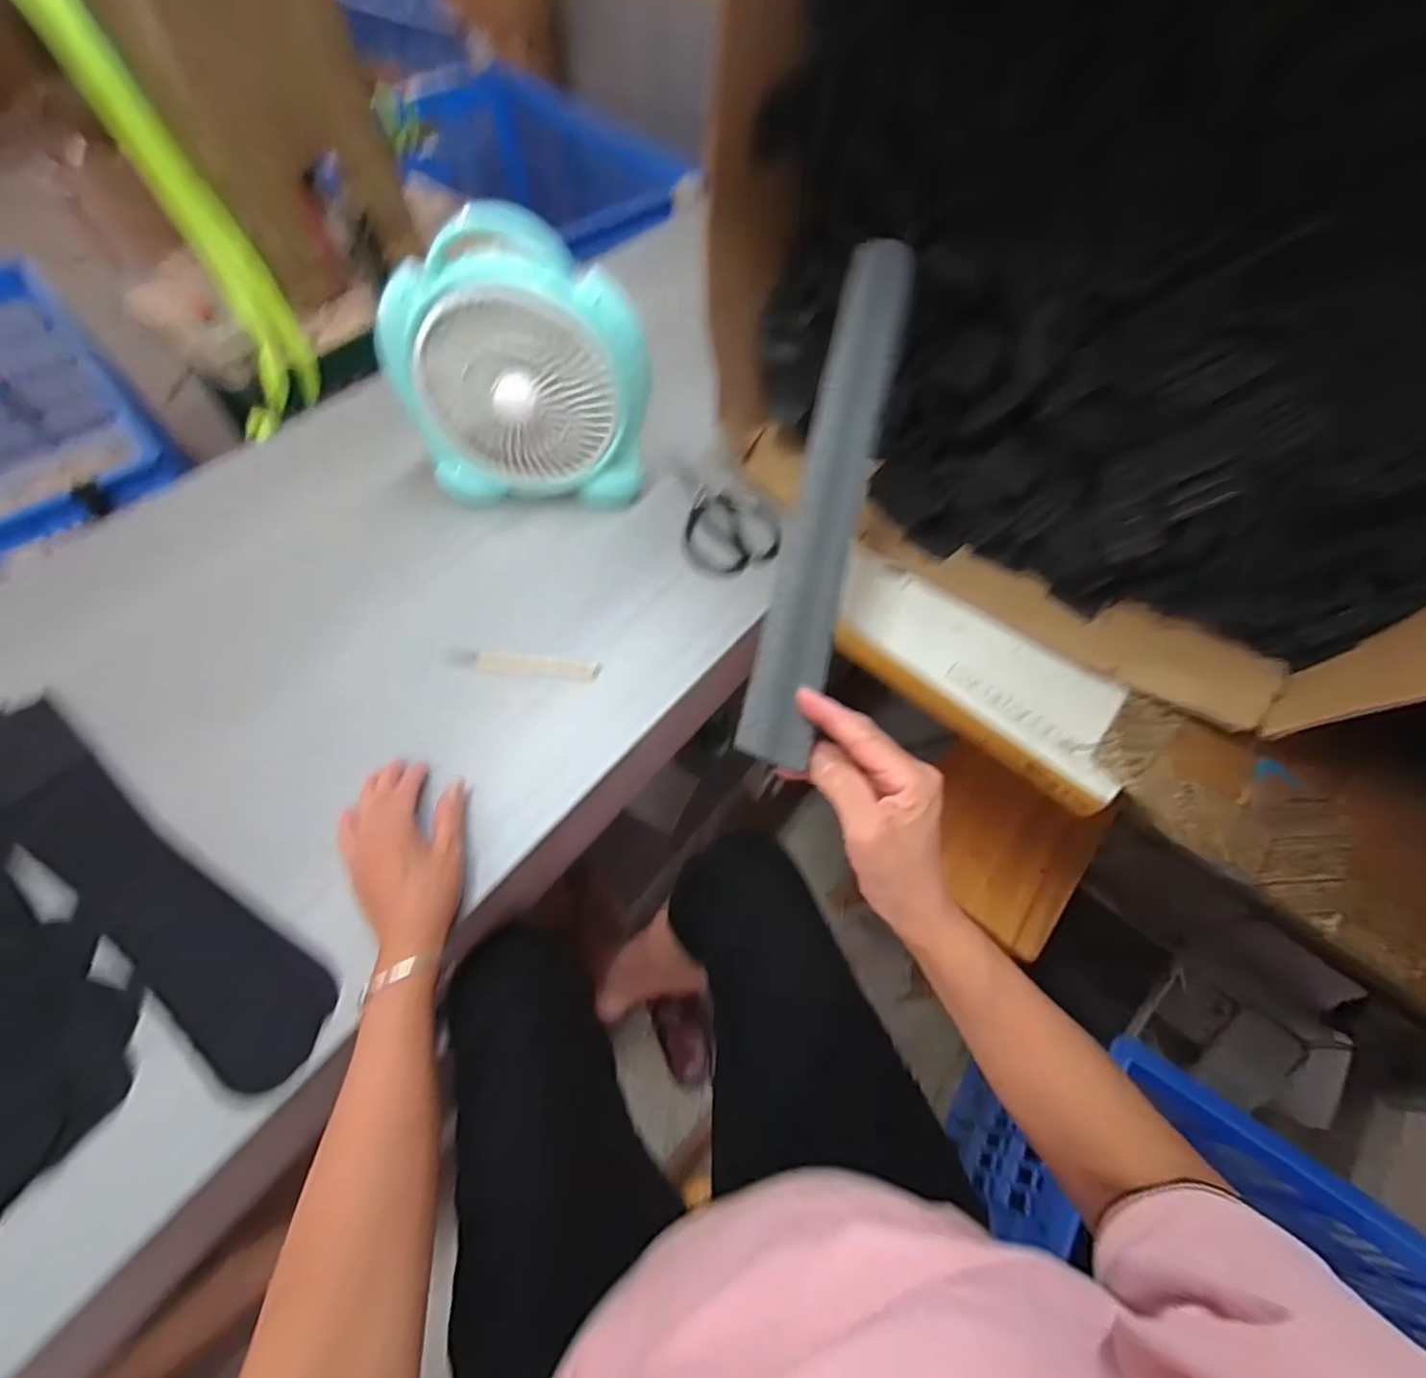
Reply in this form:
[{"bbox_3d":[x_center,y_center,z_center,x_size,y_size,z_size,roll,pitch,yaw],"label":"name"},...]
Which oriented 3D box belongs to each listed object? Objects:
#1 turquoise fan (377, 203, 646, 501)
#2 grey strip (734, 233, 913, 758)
[{"bbox_3d":[-0.183,-0.302,0.594,0.231,0.240,0.096,3,61,-1],"label":"turquoise fan"},{"bbox_3d":[0.082,-0.136,0.417,0.047,0.022,0.378,14,80,5],"label":"grey strip"}]

